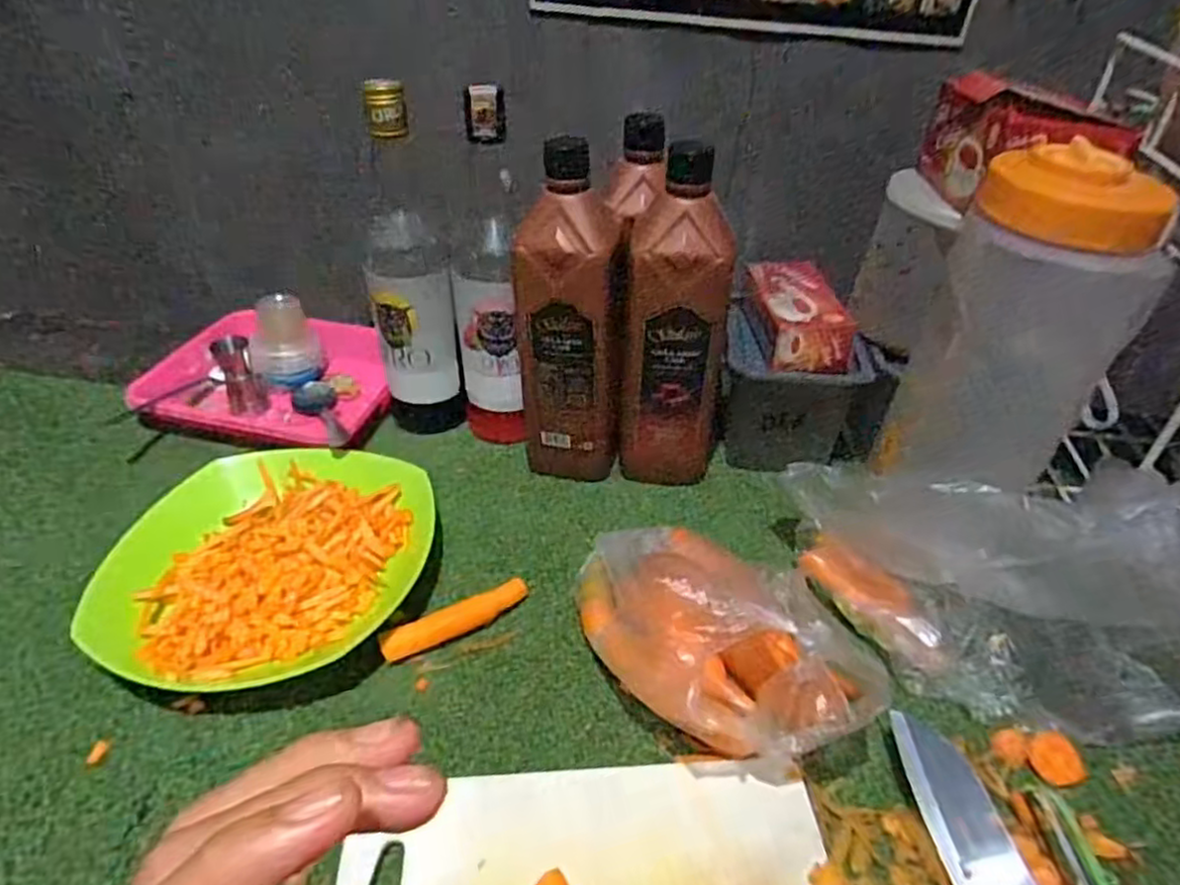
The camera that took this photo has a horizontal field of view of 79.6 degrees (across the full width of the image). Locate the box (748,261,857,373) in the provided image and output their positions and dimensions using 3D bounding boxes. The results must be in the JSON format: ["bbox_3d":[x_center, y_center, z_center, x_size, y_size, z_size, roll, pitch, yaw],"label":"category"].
[{"bbox_3d":[0.168,-0.105,0.583,0.059,0.053,0.118,1,39,-2],"label":"box"}]

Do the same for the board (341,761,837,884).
[{"bbox_3d":[0.001,0.223,0.337,0.239,0.008,0.135,-1,39,-4],"label":"board"}]

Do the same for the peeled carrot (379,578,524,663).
[{"bbox_3d":[-0.088,0.118,0.475,0.102,0.014,0.019,-19,44,-25],"label":"peeled carrot"}]

